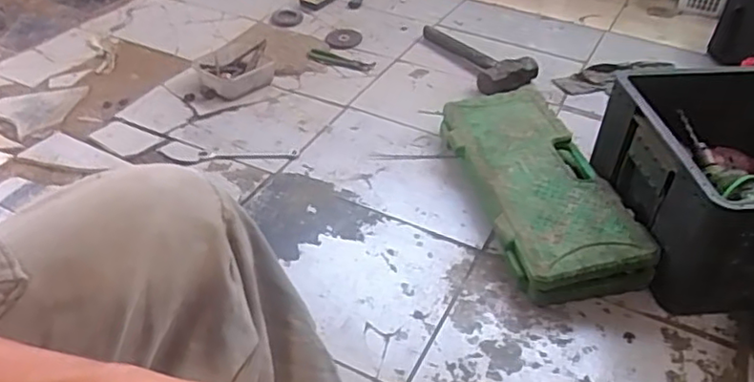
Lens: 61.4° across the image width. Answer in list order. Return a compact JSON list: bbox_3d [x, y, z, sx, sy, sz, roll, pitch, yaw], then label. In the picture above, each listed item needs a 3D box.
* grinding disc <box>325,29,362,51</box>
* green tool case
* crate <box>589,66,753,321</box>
[{"bbox_3d":[-0.085,-0.386,1.608,0.086,0.007,0.110,5,39,4],"label":"grinding disc"},{"bbox_3d":[0.270,-0.021,1.108,0.207,0.083,0.505,-6,40,-12],"label":"green tool case"},{"bbox_3d":[0.587,-0.019,1.004,0.379,0.215,0.364,-2,39,-4],"label":"crate"}]

